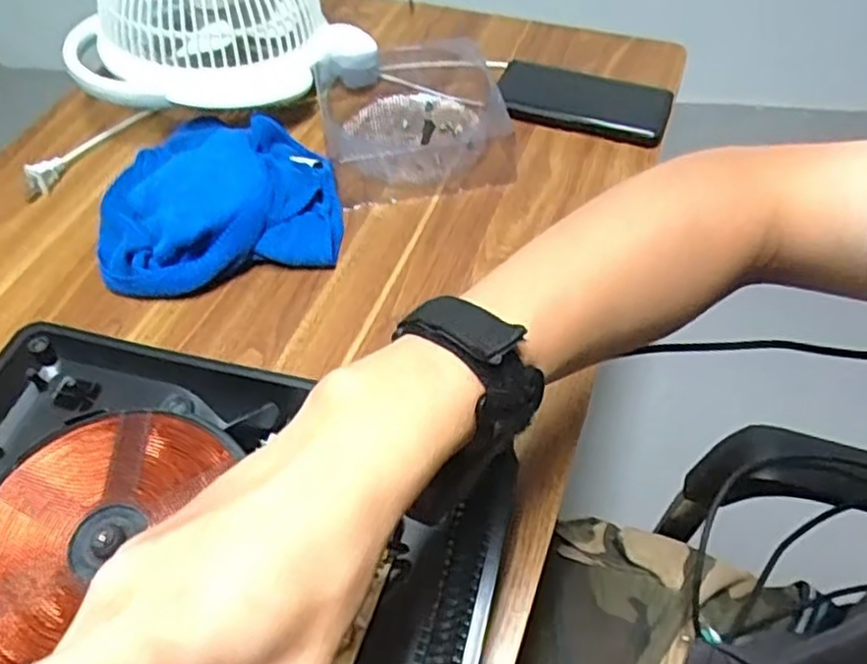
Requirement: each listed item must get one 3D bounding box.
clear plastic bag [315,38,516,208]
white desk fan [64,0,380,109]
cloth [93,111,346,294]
[{"bbox_3d":[-0.018,-0.210,0.671,0.177,0.028,0.210,-10,52,-6],"label":"clear plastic bag"},{"bbox_3d":[-0.214,-0.305,0.692,0.274,0.143,0.198,-29,55,-19],"label":"white desk fan"},{"bbox_3d":[-0.190,-0.132,0.611,0.203,0.054,0.210,-11,52,-6],"label":"cloth"}]

